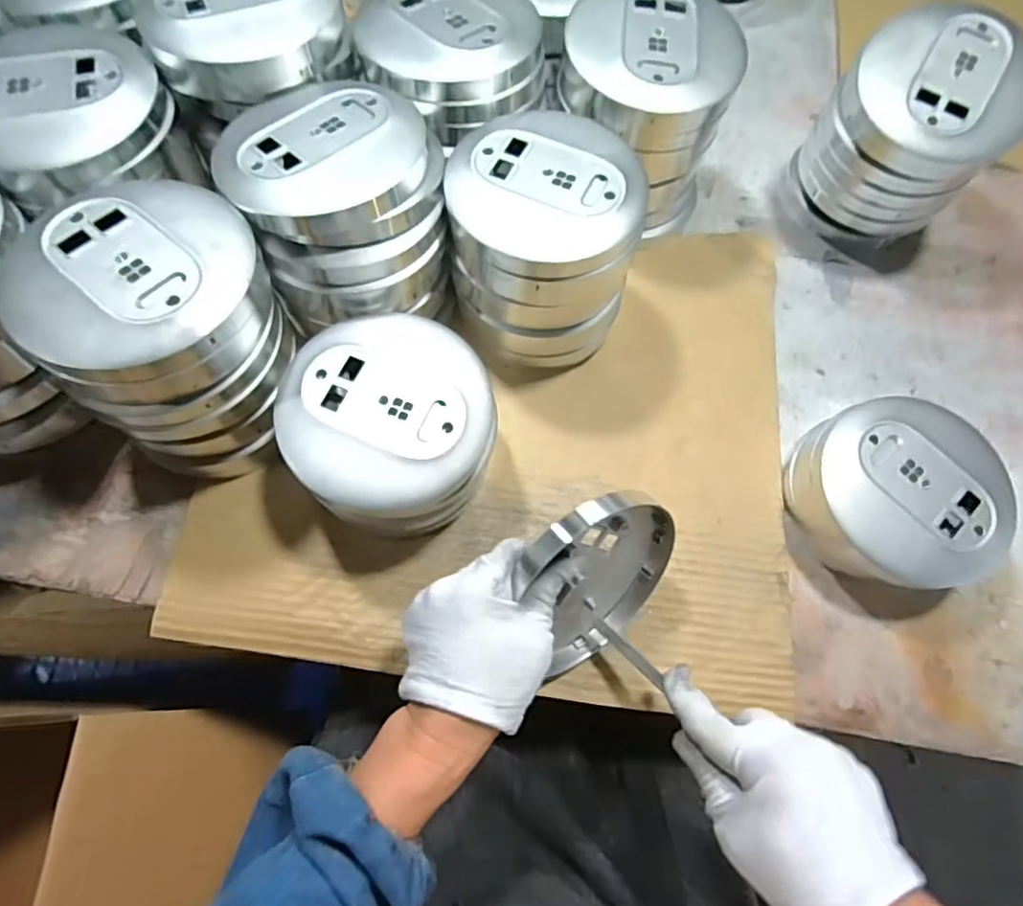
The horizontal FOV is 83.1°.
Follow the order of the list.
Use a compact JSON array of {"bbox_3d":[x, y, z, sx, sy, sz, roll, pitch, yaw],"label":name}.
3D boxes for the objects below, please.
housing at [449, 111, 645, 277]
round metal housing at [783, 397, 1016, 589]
[{"bbox_3d":[0.024,-0.183,0.401,0.133,0.040,0.118,4,69,-1],"label":"housing"},{"bbox_3d":[0.279,0.033,0.426,0.129,0.063,0.130,1,69,-3],"label":"round metal housing"}]

